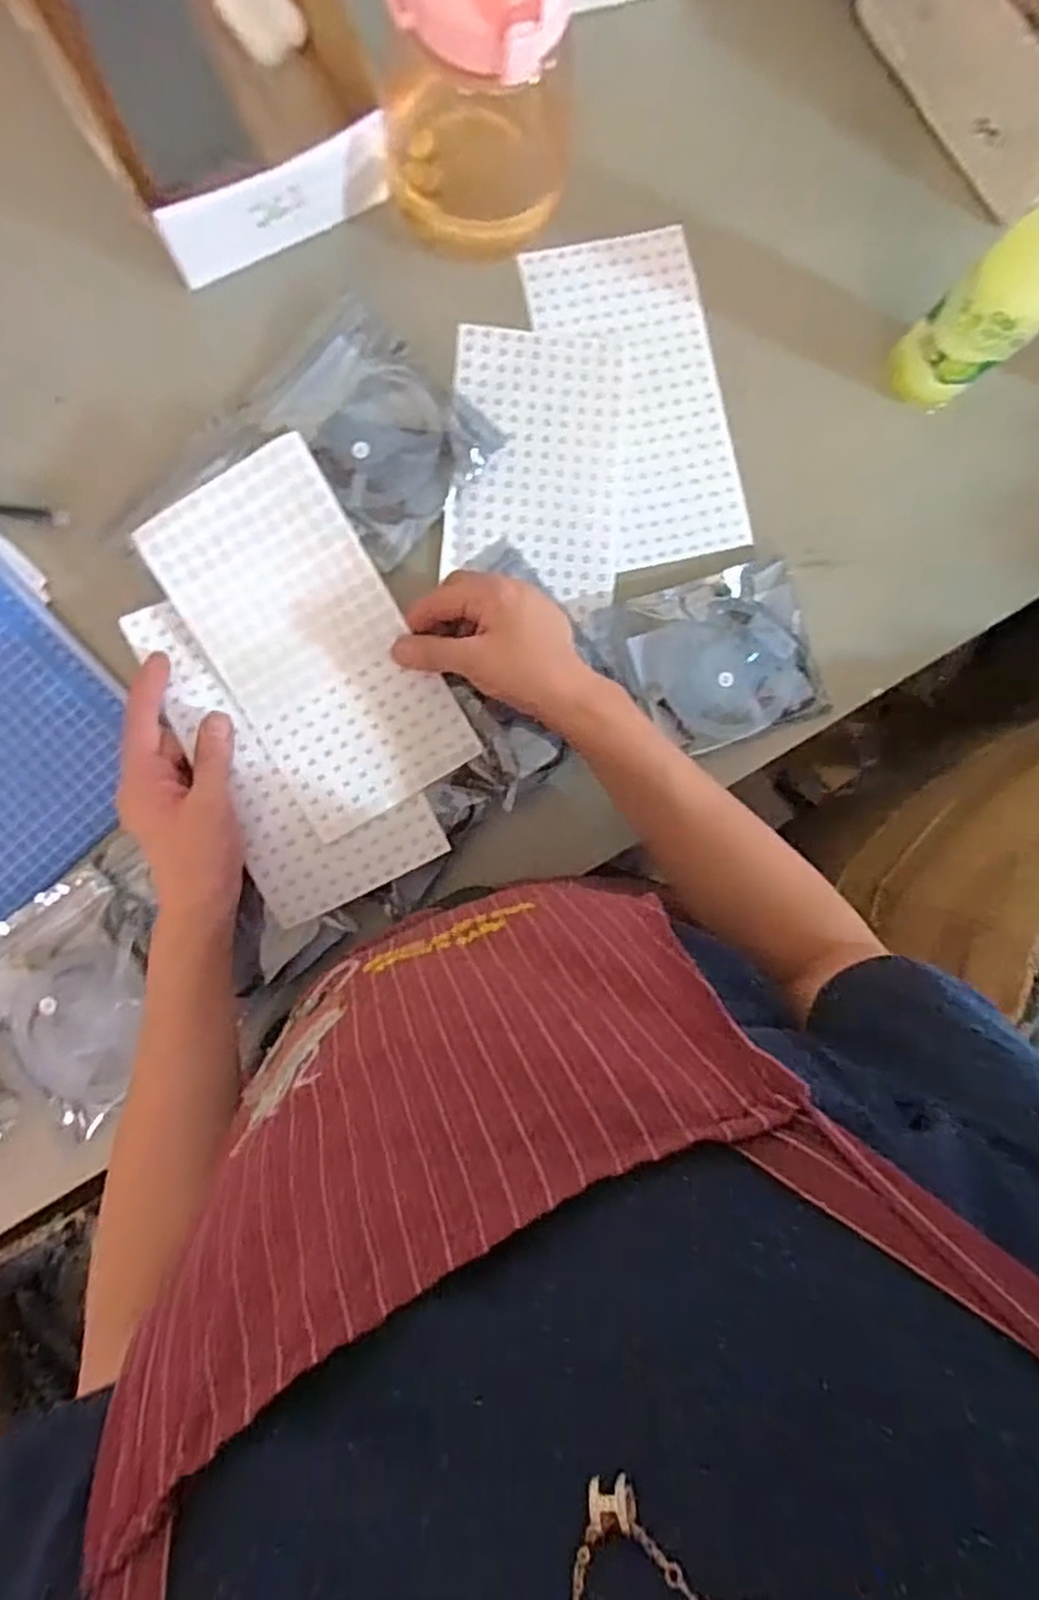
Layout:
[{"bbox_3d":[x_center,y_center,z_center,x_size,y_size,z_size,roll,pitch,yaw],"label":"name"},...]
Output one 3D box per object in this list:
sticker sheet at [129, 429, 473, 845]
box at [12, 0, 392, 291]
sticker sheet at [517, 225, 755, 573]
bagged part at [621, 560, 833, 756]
[{"bbox_3d":[-0.134,-0.099,0.490,0.122,0.023,0.228,-30,101,2],"label":"sticker sheet"},{"bbox_3d":[-0.208,-0.484,0.481,0.180,0.061,0.249,-31,94,-4],"label":"box"},{"bbox_3d":[0.090,-0.289,0.546,0.119,0.005,0.233,-16,91,-5],"label":"sticker sheet"},{"bbox_3d":[0.146,-0.101,0.544,0.125,0.018,0.119,-18,93,-5],"label":"bagged part"}]

